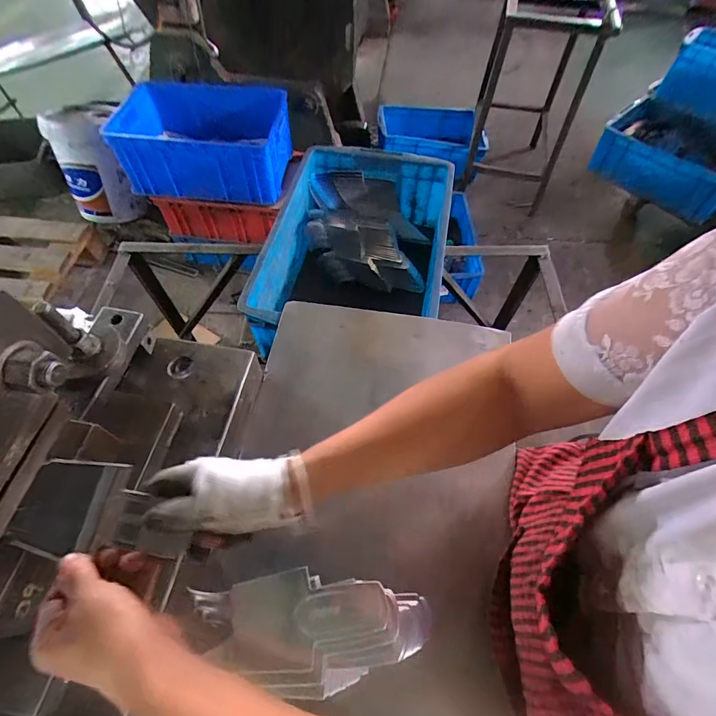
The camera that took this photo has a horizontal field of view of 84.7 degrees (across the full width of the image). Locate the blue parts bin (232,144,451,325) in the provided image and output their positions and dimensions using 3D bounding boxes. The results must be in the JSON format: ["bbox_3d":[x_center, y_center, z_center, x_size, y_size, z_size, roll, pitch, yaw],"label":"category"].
[{"bbox_3d":[0.002,-0.191,0.783,0.322,0.182,0.438,8,60,4],"label":"blue parts bin"}]

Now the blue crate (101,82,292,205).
[{"bbox_3d":[-0.500,-0.754,1.382,0.537,0.243,0.421,6,59,3],"label":"blue crate"}]

